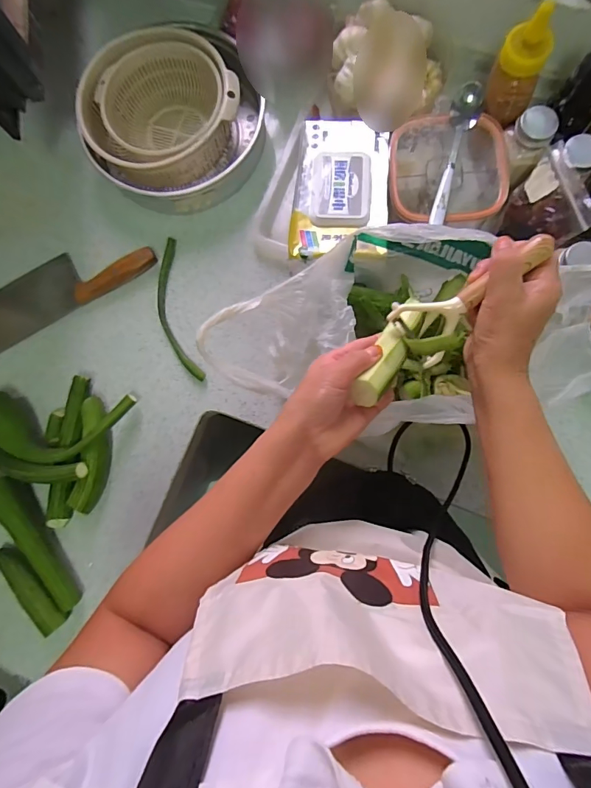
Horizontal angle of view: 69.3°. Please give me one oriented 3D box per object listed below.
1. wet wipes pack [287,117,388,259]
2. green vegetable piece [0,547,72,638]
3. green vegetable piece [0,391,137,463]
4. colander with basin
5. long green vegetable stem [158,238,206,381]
[{"bbox_3d":[0.056,-0.252,0.519,0.111,0.035,0.200,6,82,5],"label":"wet wipes pack"},{"bbox_3d":[-0.341,0.250,0.552,0.037,0.026,0.126,-42,82,-3],"label":"green vegetable piece"},{"bbox_3d":[-0.322,0.046,0.577,0.206,0.040,0.094,2,82,4],"label":"green vegetable piece"},{"bbox_3d":[-0.166,-0.390,0.600,0.216,0.097,0.237,-1,82,4],"label":"colander with basin"},{"bbox_3d":[-0.170,-0.116,0.601,0.045,0.011,0.206,-14,81,2],"label":"long green vegetable stem"}]

